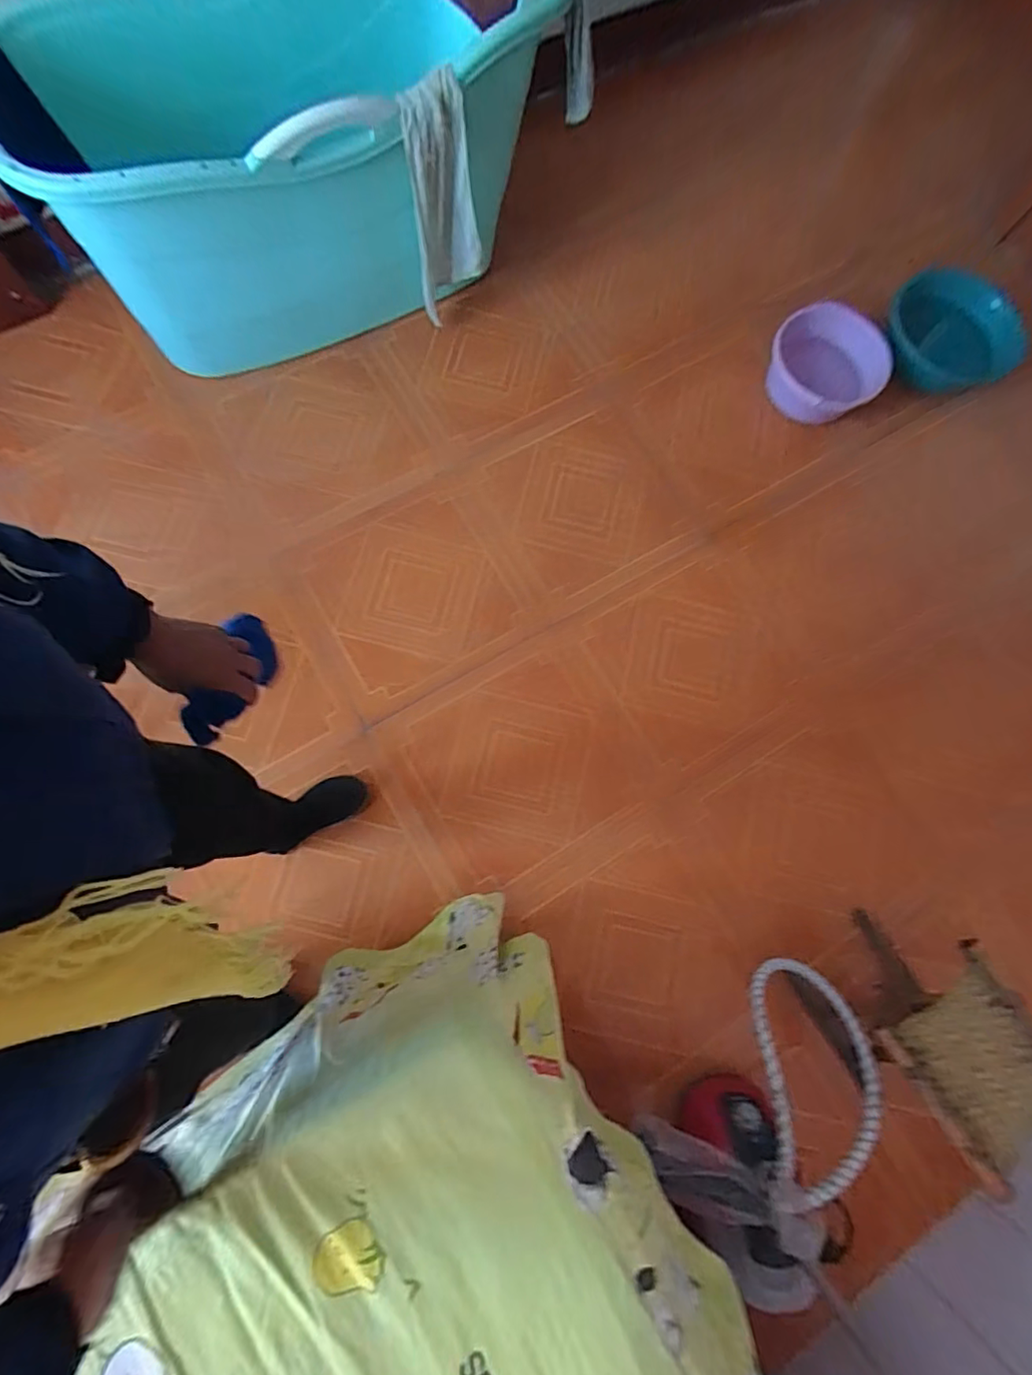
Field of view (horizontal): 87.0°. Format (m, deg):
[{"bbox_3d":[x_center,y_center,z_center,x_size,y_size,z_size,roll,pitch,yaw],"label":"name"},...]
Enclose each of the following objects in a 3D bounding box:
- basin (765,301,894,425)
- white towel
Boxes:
[{"bbox_3d":[0.772,-0.828,1.382,0.223,0.152,0.267,-10,78,-6],"label":"basin"},{"bbox_3d":[-0.173,-1.135,1.272,0.141,0.465,0.297,-6,78,-5],"label":"white towel"}]

